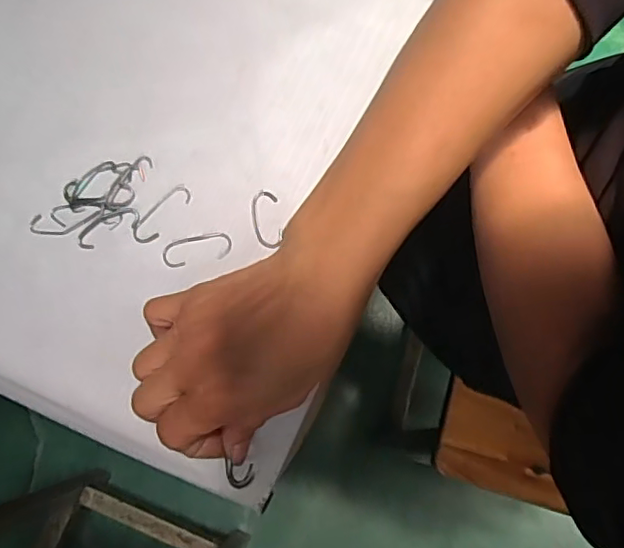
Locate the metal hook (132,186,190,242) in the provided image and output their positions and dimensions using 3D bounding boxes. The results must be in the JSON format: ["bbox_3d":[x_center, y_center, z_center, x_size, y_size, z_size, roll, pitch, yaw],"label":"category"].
[{"bbox_3d":[-0.091,-0.037,0.346,0.017,0.004,0.042,40,80,8],"label":"metal hook"}]

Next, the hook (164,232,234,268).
[{"bbox_3d":[-0.069,-0.015,0.341,0.041,0.004,0.017,-13,78,-3],"label":"hook"}]

